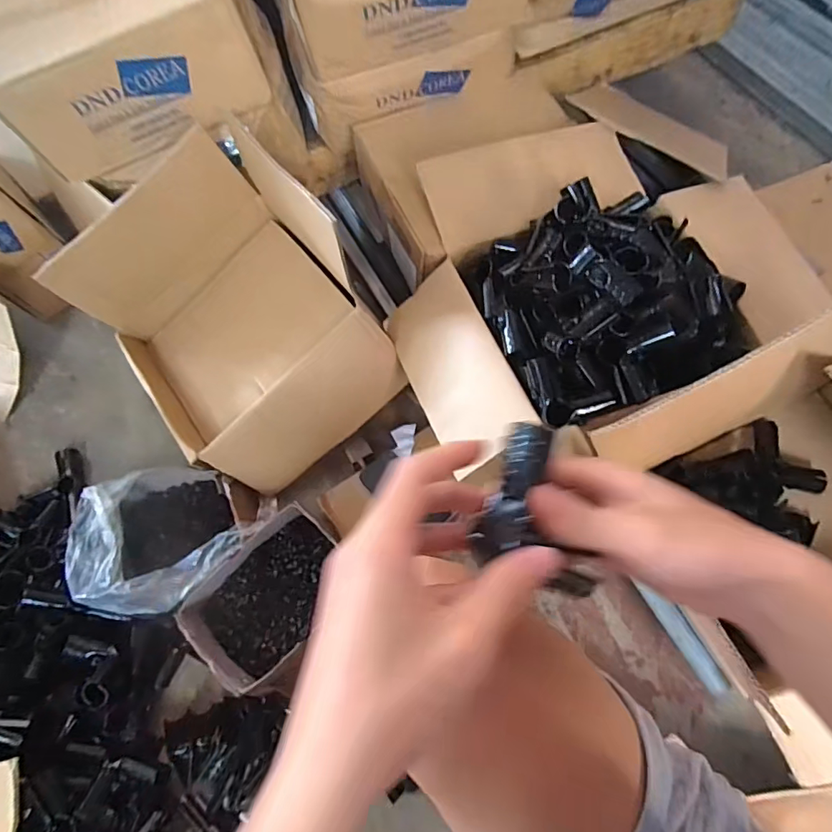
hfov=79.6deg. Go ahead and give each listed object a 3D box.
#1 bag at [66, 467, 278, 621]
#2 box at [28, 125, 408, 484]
[{"bbox_3d":[-0.344,0.173,0.700,0.236,0.123,0.204,14,69,10],"label":"bag"},{"bbox_3d":[-0.246,-0.132,0.712,0.350,0.250,0.377,-35,69,-10],"label":"box"}]

